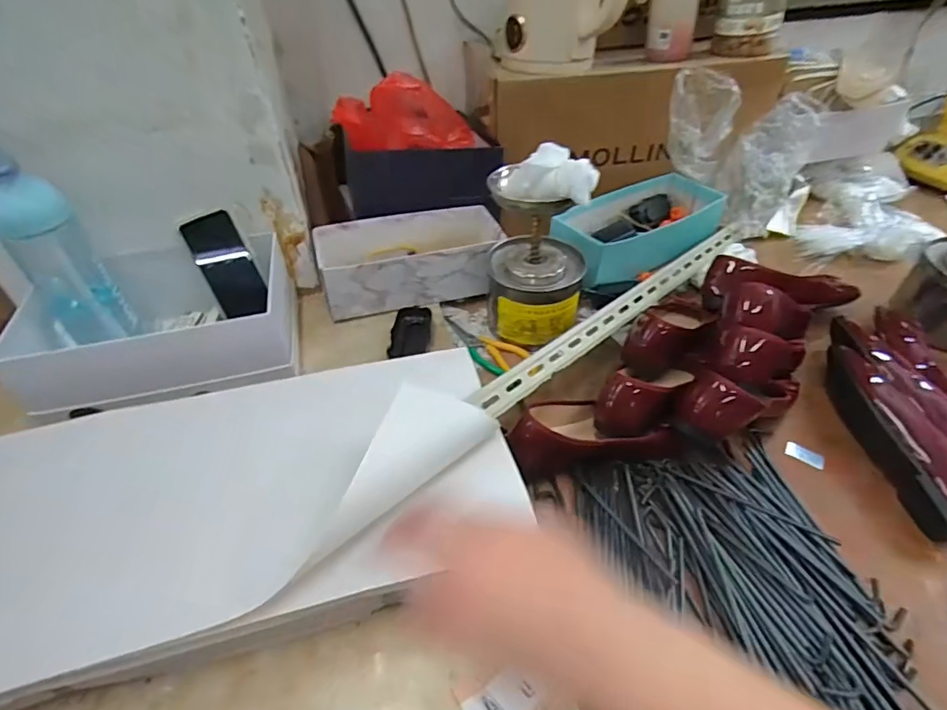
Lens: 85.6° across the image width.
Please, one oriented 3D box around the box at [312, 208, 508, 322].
[{"bbox_3d":[-0.095,-0.149,0.801,0.275,0.085,0.134,-11,45,-10],"label":"box"}]

